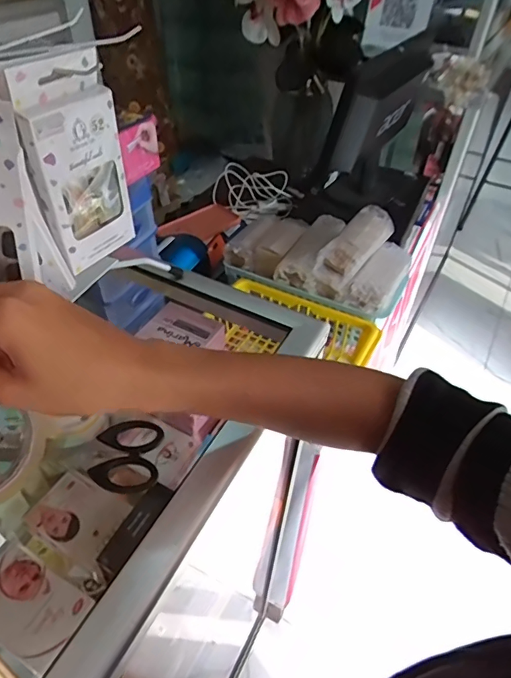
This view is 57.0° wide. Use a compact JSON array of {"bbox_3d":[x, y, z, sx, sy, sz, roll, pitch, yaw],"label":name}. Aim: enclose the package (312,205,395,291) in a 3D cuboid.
[{"bbox_3d":[0.155,-0.147,0.730,0.068,0.071,0.152,24,48,21],"label":"package"}]

